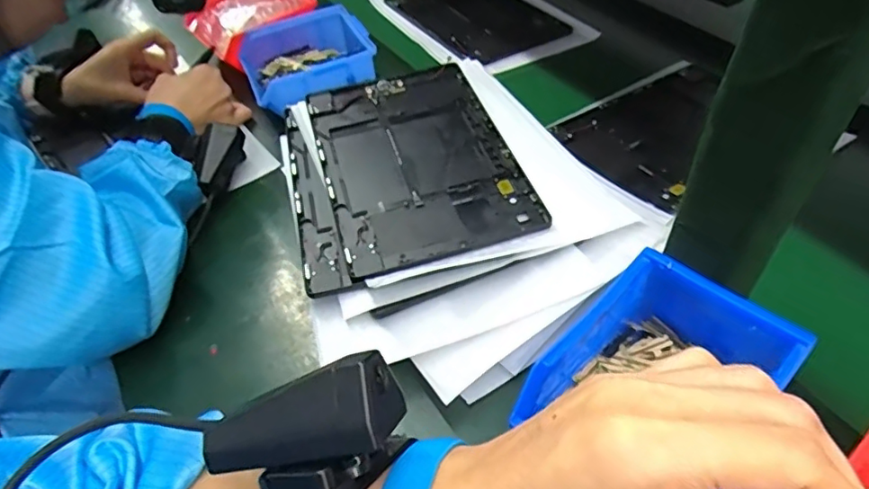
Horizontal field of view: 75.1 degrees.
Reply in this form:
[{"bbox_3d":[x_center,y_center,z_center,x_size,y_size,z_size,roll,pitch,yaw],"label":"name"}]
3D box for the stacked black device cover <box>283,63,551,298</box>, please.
[{"bbox_3d":[-0.032,-0.071,0.486,0.184,0.017,0.240,-14,48,-9],"label":"stacked black device cover"}]

